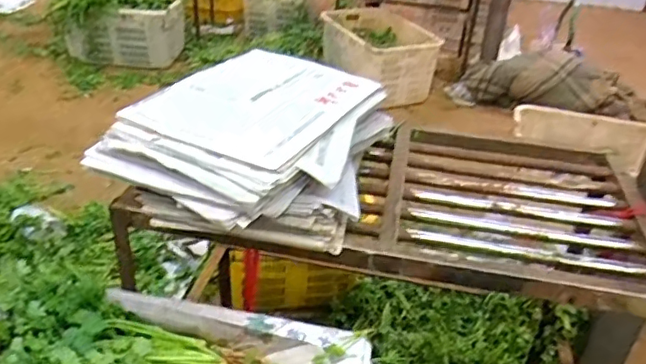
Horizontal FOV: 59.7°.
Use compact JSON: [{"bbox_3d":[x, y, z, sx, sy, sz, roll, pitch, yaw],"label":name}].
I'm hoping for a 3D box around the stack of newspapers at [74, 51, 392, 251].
[{"bbox_3d":[-0.082,-0.075,0.935,0.360,0.116,0.463,16,34,19],"label":"stack of newspapers"}]

